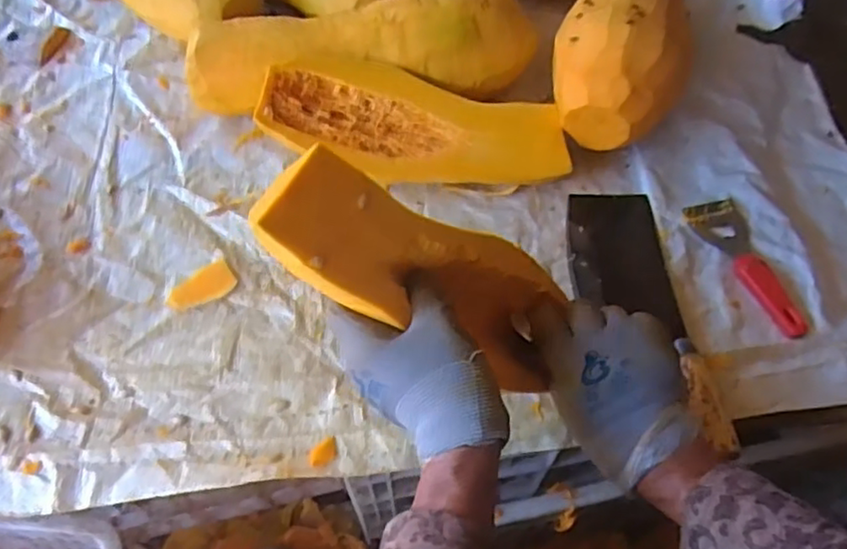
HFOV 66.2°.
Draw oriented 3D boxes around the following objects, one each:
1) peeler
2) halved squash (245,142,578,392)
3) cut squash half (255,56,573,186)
[{"bbox_3d":[0.308,-0.011,0.607,0.054,0.014,0.154,-18,60,-11],"label":"peeler"},{"bbox_3d":[0.004,0.002,0.434,0.042,0.249,0.088,-29,51,35],"label":"halved squash"},{"bbox_3d":[-0.003,-0.138,0.618,0.285,0.070,0.113,9,59,5],"label":"cut squash half"}]

